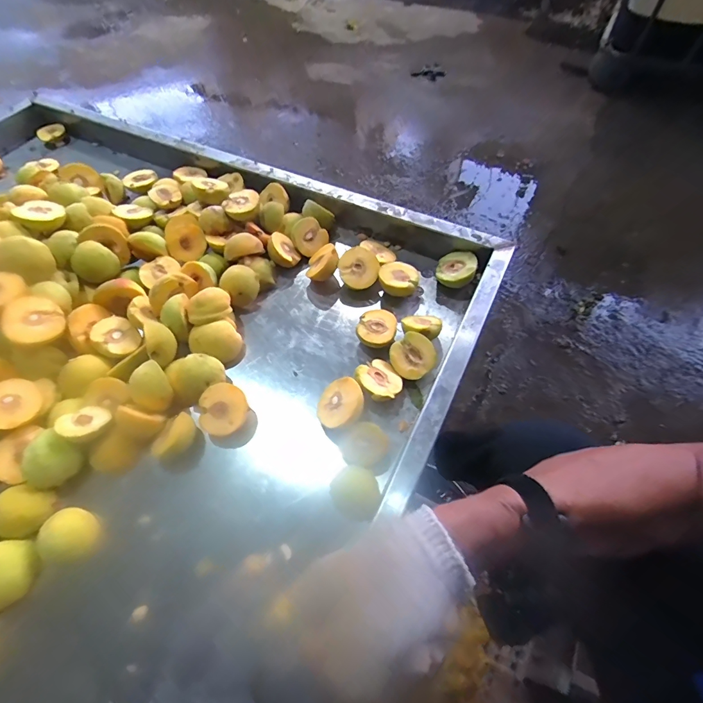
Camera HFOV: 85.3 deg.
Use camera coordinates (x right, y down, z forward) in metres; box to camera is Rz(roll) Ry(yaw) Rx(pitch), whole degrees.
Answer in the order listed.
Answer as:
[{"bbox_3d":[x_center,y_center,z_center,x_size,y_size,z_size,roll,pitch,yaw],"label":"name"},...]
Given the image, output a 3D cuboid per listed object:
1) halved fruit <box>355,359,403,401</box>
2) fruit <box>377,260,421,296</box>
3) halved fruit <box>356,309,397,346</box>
[{"bbox_3d":[0.032,0.040,0.478,0.056,0.028,0.056,13,46,-13],"label":"halved fruit"},{"bbox_3d":[0.071,-0.109,0.564,0.059,0.023,0.054,19,61,13],"label":"fruit"},{"bbox_3d":[0.035,-0.029,0.528,0.051,0.032,0.056,-1,59,1],"label":"halved fruit"}]

